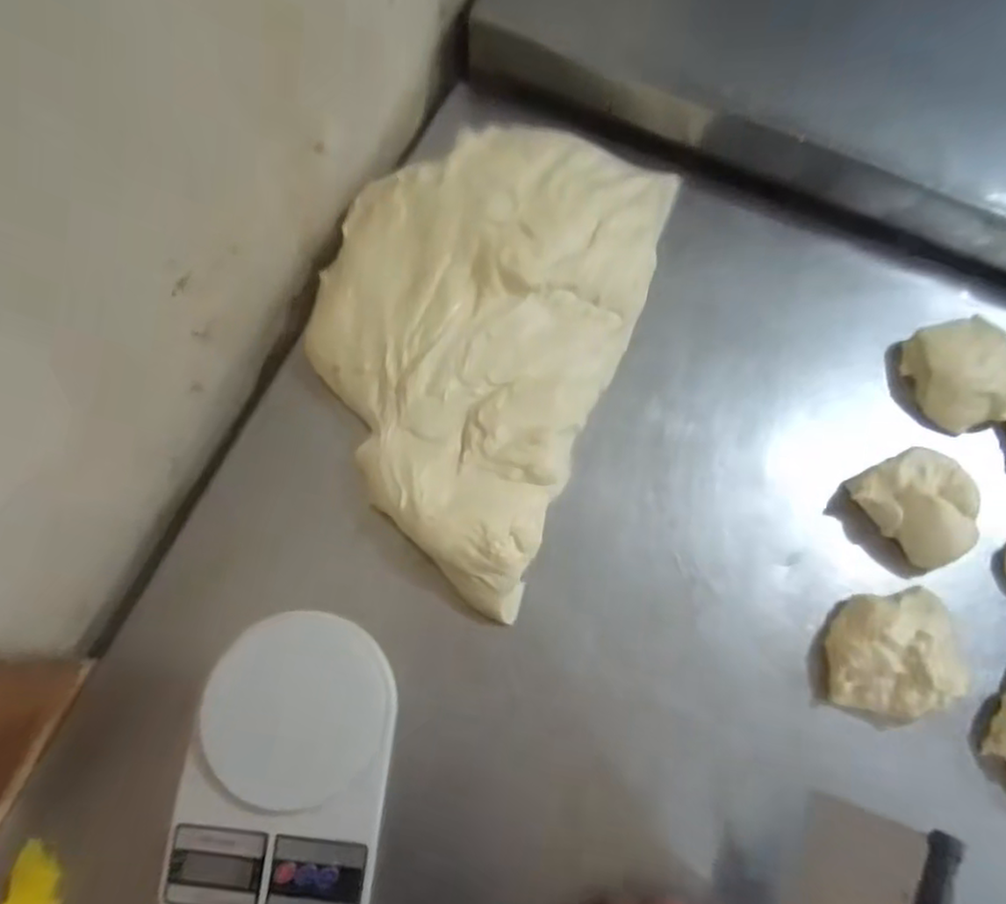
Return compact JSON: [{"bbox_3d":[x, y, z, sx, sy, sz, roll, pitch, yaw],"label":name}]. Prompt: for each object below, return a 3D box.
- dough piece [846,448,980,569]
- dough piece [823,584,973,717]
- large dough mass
[{"bbox_3d":[0.368,0.041,0.593,0.076,0.054,0.097,-40,77,-14],"label":"dough piece"},{"bbox_3d":[0.322,0.164,0.561,0.105,0.046,0.101,0,71,-2],"label":"dough piece"},{"bbox_3d":[-0.027,-0.126,0.628,0.272,0.071,0.448,23,72,6],"label":"large dough mass"}]

